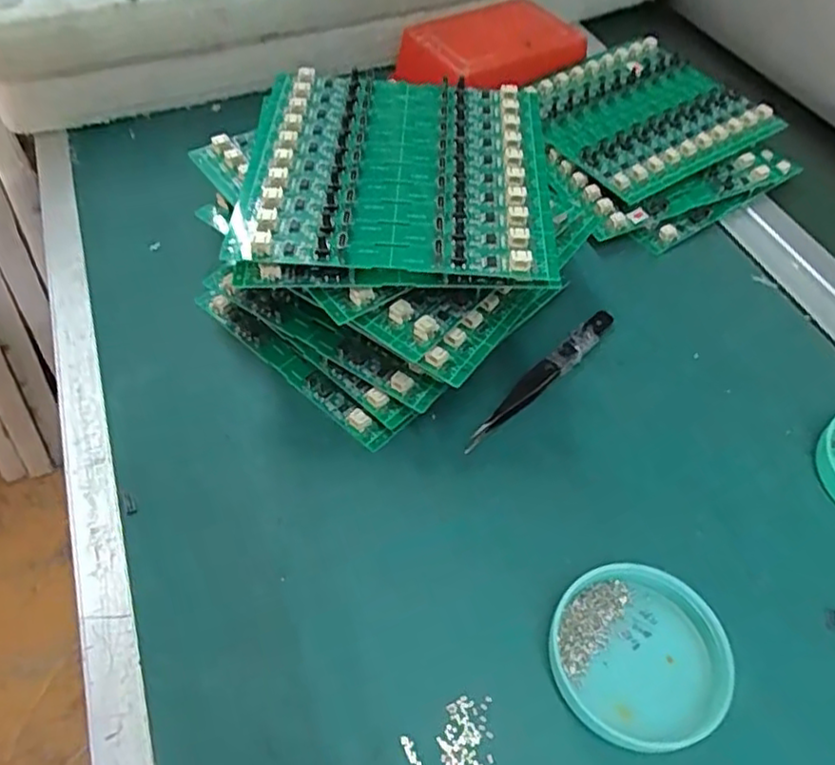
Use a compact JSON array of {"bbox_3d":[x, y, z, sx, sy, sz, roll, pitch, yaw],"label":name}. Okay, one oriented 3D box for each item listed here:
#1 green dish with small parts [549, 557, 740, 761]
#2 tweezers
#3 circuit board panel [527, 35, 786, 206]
[{"bbox_3d":[0.085,0.102,0.255,0.065,0.014,0.062,1,52,-1],"label":"green dish with small parts"},{"bbox_3d":[0.065,-0.004,0.339,0.012,0.010,0.116,37,59,24],"label":"tweezers"},{"bbox_3d":[0.148,-0.181,0.453,0.137,0.013,0.126,-29,58,-19],"label":"circuit board panel"}]

